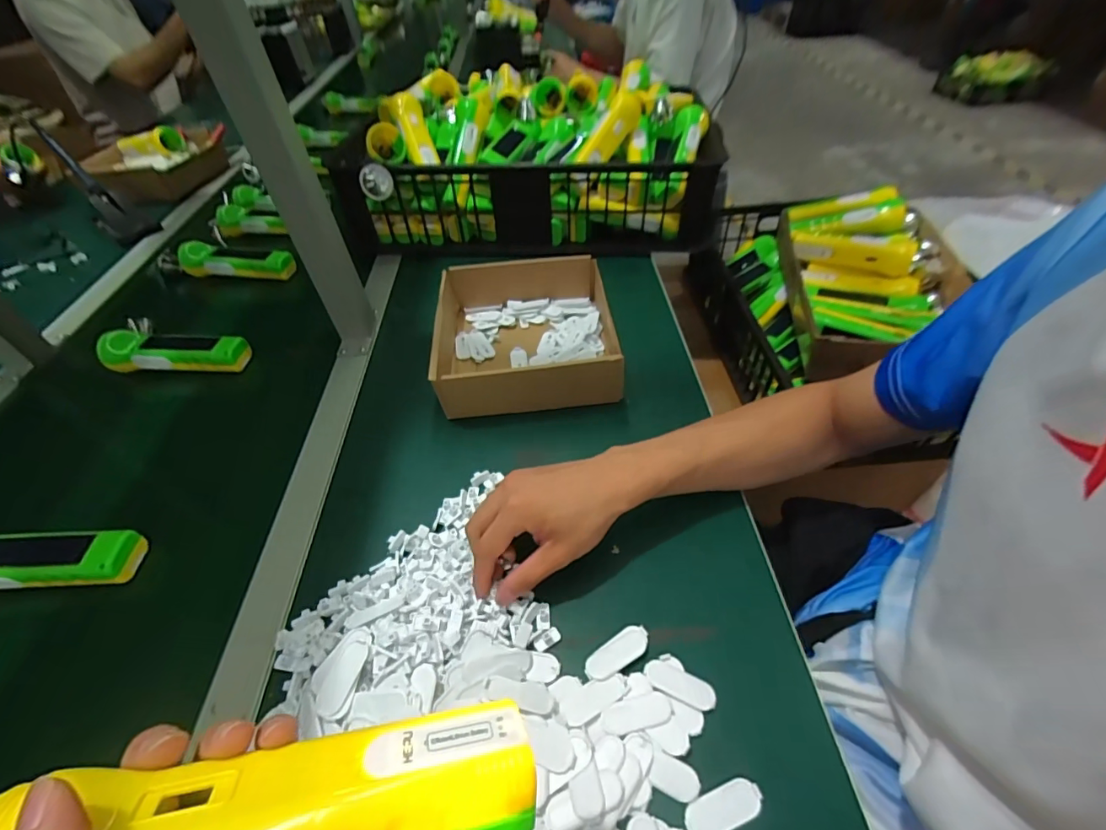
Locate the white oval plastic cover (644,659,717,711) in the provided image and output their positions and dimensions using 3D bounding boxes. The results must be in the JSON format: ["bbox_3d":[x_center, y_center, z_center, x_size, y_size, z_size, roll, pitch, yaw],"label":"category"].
[{"bbox_3d":[0.090,0.191,0.338,0.050,0.004,0.019,19,52,21],"label":"white oval plastic cover"}]

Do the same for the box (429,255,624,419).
[{"bbox_3d":[-0.031,-0.095,0.567,0.195,0.078,0.208,-6,47,-1],"label":"box"}]

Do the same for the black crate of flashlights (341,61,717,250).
[{"bbox_3d":[-0.031,-0.442,0.805,0.536,0.168,0.405,-1,47,4],"label":"black crate of flashlights"}]

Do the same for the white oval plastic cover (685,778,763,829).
[{"bbox_3d":[0.105,0.242,0.292,0.050,0.004,0.020,-18,49,-12],"label":"white oval plastic cover"}]

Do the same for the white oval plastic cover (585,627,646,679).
[{"bbox_3d":[0.048,0.176,0.352,0.054,0.004,0.021,-28,51,-20],"label":"white oval plastic cover"}]

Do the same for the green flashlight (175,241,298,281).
[{"bbox_3d":[-0.487,-0.239,0.731,0.196,0.038,0.050,6,48,10],"label":"green flashlight"}]

